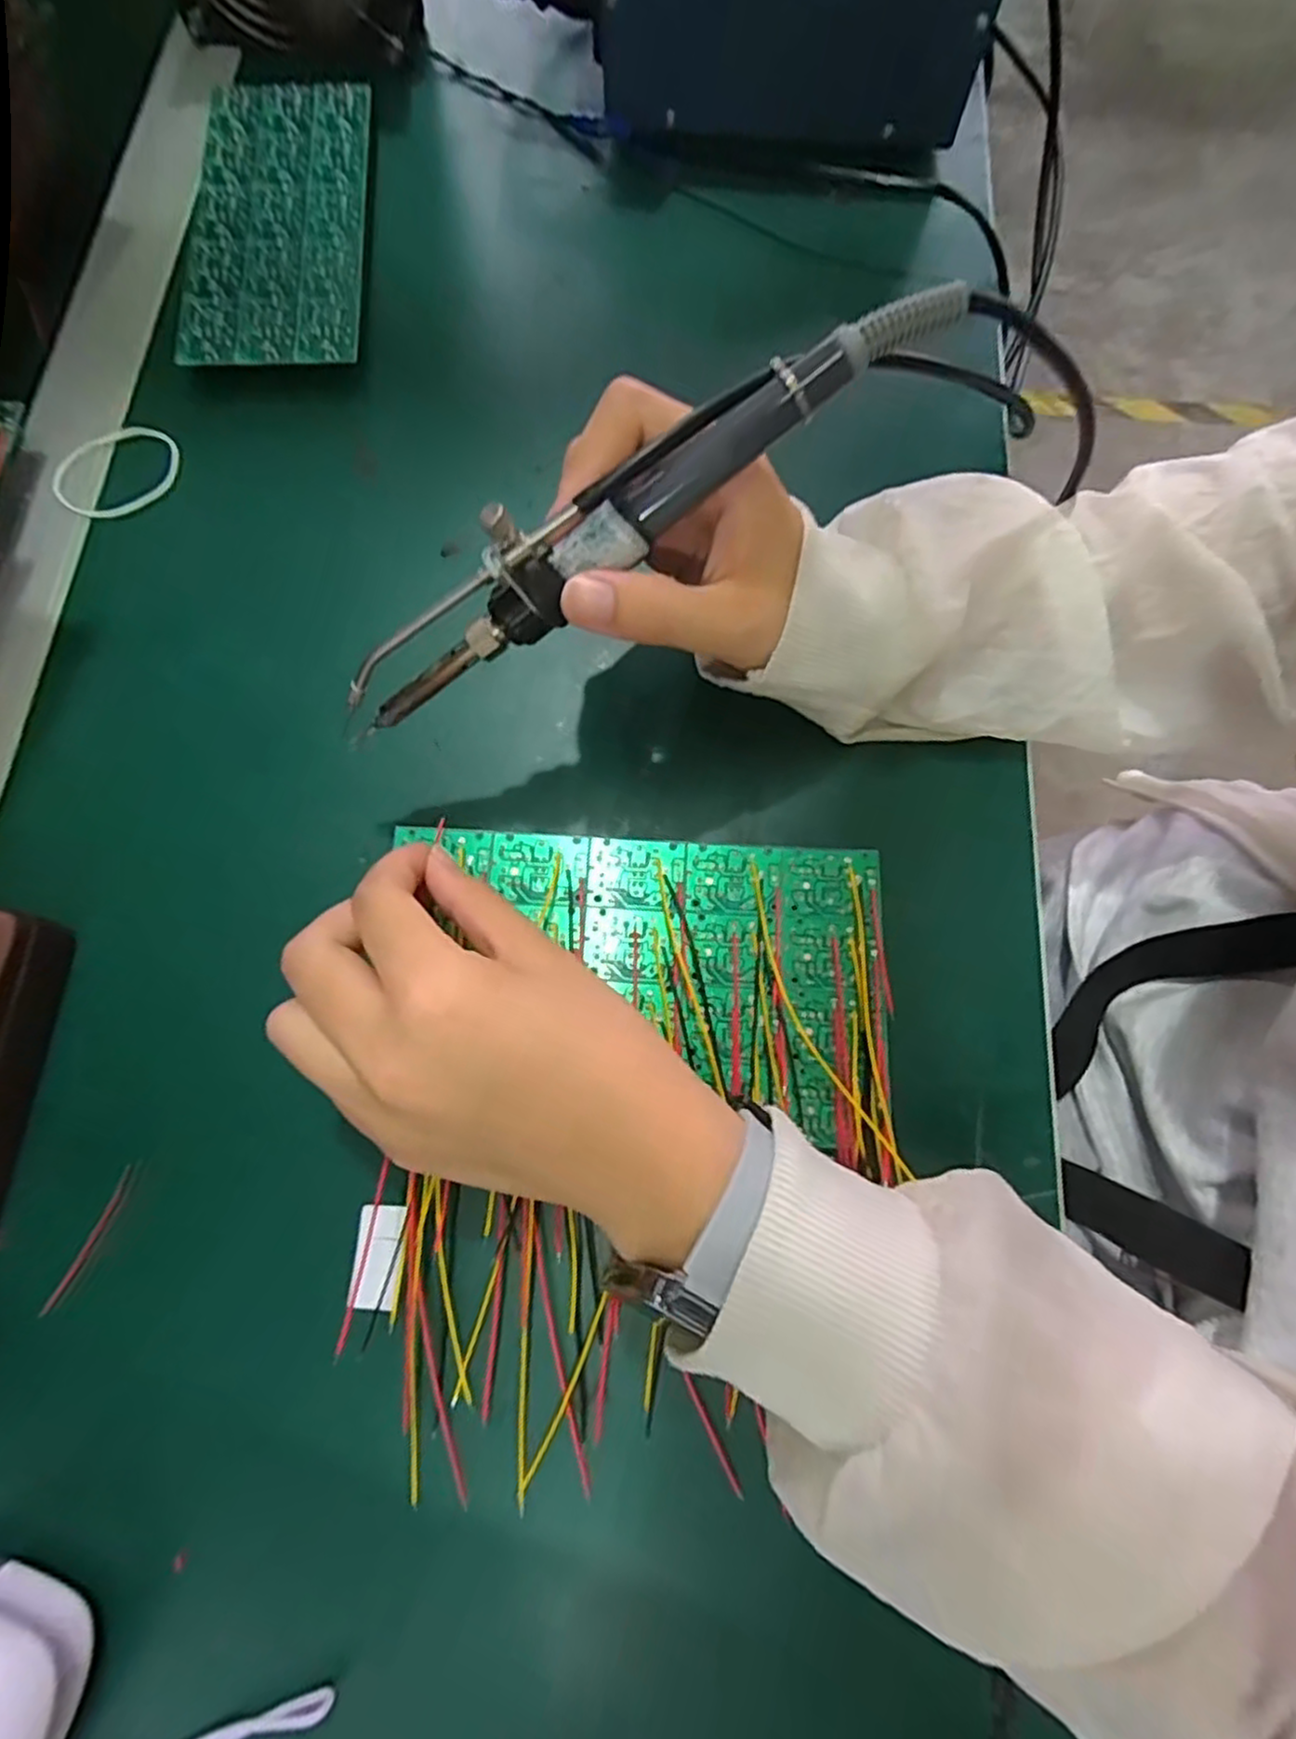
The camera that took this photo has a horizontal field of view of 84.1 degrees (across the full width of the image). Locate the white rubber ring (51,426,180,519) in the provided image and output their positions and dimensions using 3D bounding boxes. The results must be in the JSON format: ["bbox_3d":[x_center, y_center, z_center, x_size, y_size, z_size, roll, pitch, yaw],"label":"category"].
[{"bbox_3d":[-0.229,-0.171,0.310,0.052,0.005,0.039,-23,76,-6],"label":"white rubber ring"}]

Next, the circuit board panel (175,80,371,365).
[{"bbox_3d":[-0.172,-0.303,0.334,0.077,0.004,0.168,-3,76,-2],"label":"circuit board panel"}]

